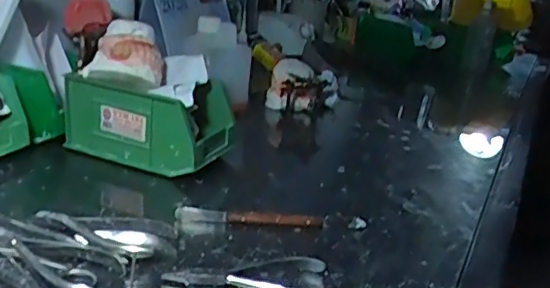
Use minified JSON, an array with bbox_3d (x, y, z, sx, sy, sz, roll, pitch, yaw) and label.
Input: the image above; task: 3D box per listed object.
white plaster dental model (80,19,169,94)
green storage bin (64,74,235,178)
[{"bbox_3d":[-0.163,-0.094,0.636,0.082,0.067,0.073,5,20,-4],"label":"white plaster dental model"},{"bbox_3d":[-0.138,-0.028,0.662,0.170,0.083,0.100,14,21,19],"label":"green storage bin"}]

